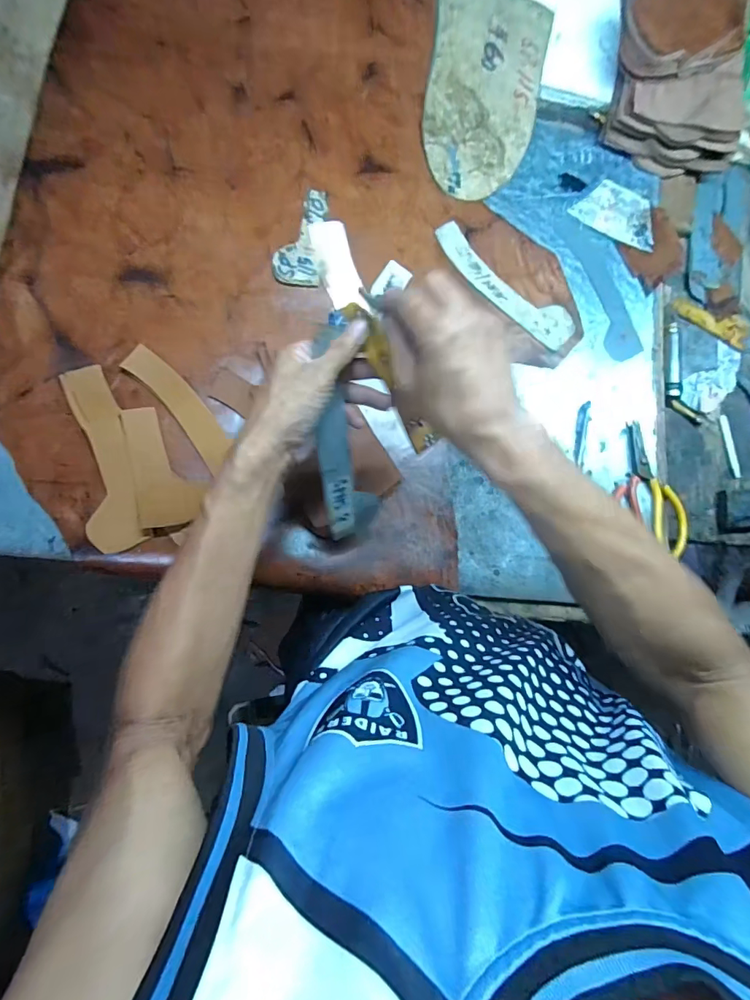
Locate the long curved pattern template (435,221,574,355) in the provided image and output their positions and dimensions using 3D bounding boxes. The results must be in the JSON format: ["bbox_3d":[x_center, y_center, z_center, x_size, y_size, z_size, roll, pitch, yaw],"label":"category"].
[{"bbox_3d":[0.161,-0.266,0.586,0.207,0.005,0.052,37,80,-6],"label":"long curved pattern template"}]

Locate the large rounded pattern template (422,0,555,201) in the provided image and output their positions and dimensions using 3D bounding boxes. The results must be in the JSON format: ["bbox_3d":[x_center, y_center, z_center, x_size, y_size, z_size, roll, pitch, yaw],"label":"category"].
[{"bbox_3d":[0.139,-0.520,0.599,0.148,0.005,0.269,9,88,-11],"label":"large rounded pattern template"}]

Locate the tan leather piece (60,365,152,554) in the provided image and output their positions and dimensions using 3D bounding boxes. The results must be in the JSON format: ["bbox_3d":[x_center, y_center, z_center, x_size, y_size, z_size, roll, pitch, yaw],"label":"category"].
[{"bbox_3d":[-0.279,-0.042,0.480,0.052,0.019,0.188,-16,90,-2],"label":"tan leather piece"}]

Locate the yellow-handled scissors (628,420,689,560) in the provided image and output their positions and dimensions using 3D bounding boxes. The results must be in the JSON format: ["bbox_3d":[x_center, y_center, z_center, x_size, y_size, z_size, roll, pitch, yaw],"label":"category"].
[{"bbox_3d":[0.349,-0.017,0.582,0.045,0.020,0.165,-18,90,-2],"label":"yellow-handled scissors"}]

